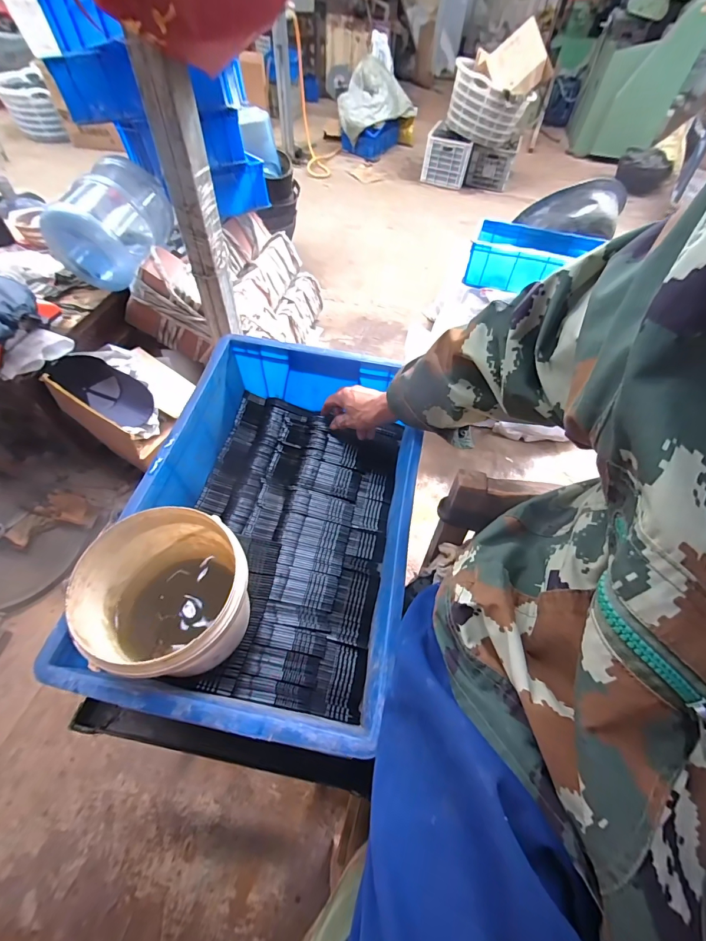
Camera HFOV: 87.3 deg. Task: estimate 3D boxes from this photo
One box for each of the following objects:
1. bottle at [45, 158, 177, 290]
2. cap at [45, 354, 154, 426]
[{"bbox_3d":[-0.838,-0.881,1.308,0.259,0.266,0.480,11,55,6],"label":"bottle"},{"bbox_3d":[-0.780,-0.259,1.193,0.286,0.118,0.142,38,78,-17],"label":"cap"}]

